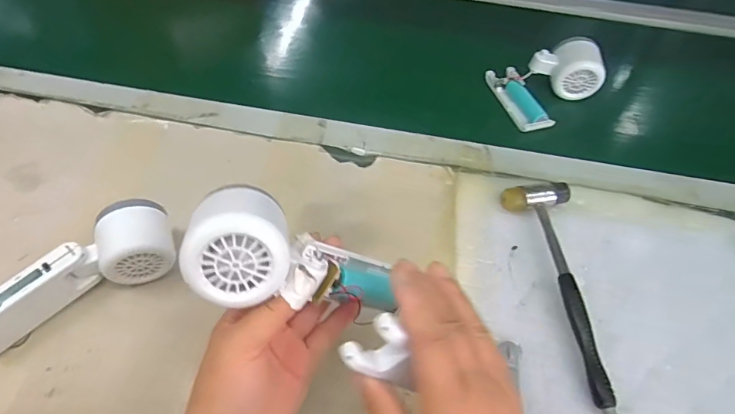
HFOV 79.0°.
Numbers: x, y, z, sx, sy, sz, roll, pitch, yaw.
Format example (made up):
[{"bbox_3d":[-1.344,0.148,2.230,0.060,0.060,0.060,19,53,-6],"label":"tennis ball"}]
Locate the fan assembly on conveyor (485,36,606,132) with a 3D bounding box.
[{"bbox_3d":[0.219,-0.151,0.529,0.110,0.051,0.096,-15,58,-12],"label":"fan assembly on conveyor"}]

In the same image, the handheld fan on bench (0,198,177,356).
[{"bbox_3d":[-0.246,0.055,0.370,0.168,0.051,0.055,-28,62,-20],"label":"handheld fan on bench"}]

